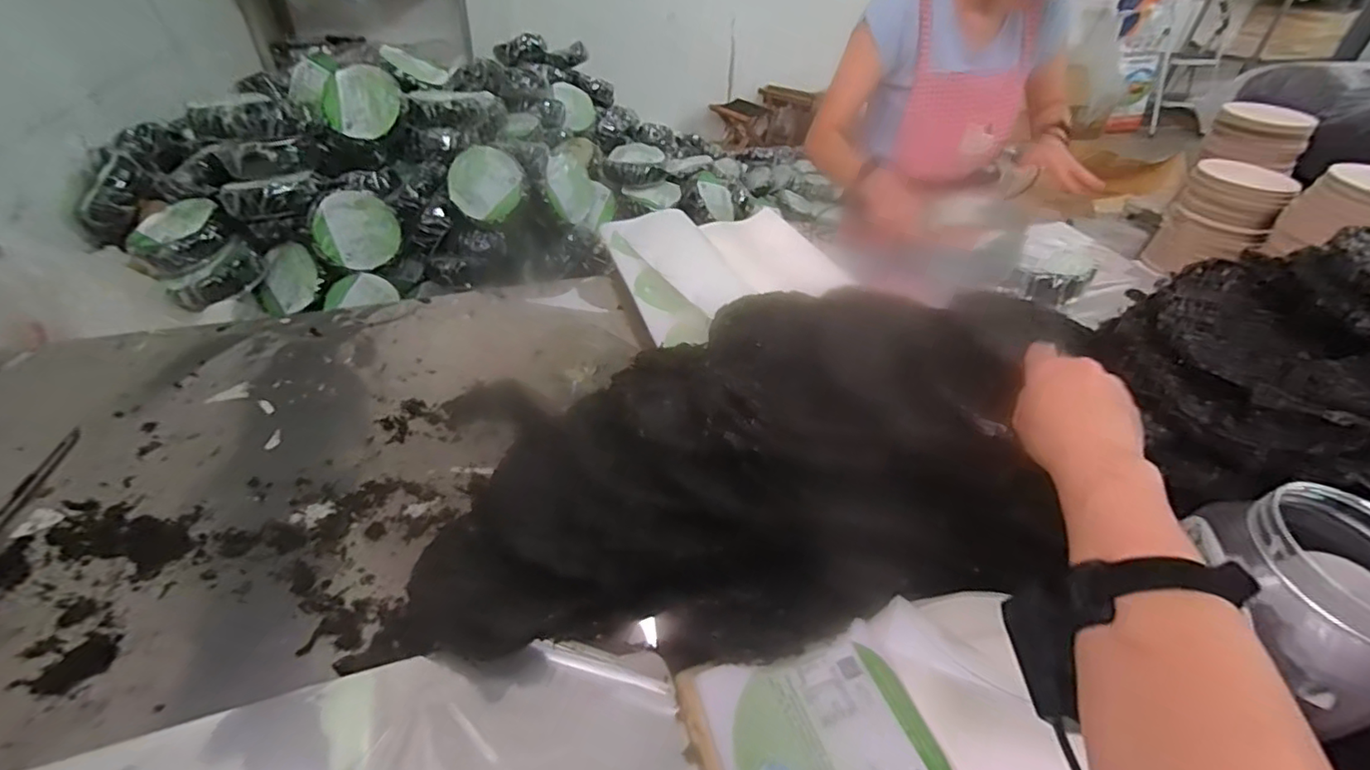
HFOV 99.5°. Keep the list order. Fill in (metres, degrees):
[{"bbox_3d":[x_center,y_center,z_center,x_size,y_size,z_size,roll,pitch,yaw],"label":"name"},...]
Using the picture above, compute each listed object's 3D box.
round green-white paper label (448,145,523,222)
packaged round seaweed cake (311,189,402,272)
[{"bbox_3d":[-0.424,-0.428,1.237,0.143,0.146,0.029,25,6,-1],"label":"round green-white paper label"},{"bbox_3d":[-0.656,-0.308,1.173,0.155,0.146,0.045,-29,49,-32],"label":"packaged round seaweed cake"}]

